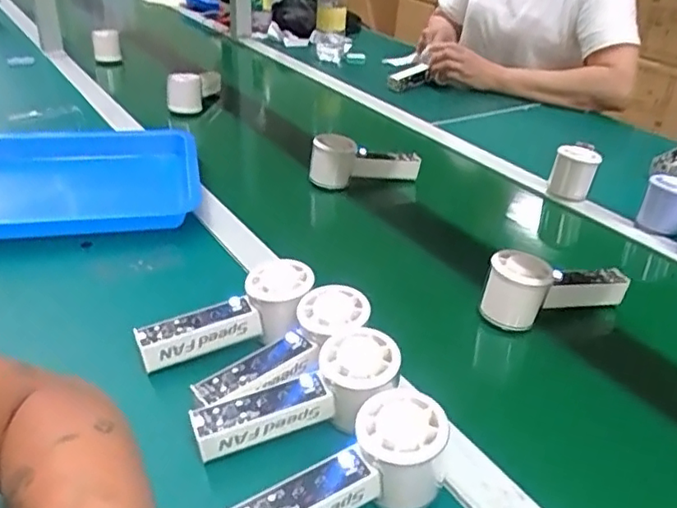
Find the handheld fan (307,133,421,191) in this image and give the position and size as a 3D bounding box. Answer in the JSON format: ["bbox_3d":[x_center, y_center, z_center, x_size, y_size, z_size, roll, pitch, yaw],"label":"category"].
[{"bbox_3d":[0.037,-0.118,0.834,0.145,0.075,0.044,-3,32,-11],"label":"handheld fan"}]

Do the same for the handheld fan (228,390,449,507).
[{"bbox_3d":[0.003,0.141,0.375,0.147,0.064,0.053,-19,38,-32],"label":"handheld fan"}]

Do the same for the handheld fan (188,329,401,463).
[{"bbox_3d":[-0.025,0.106,0.441,0.148,0.056,0.063,-22,37,-10],"label":"handheld fan"}]

